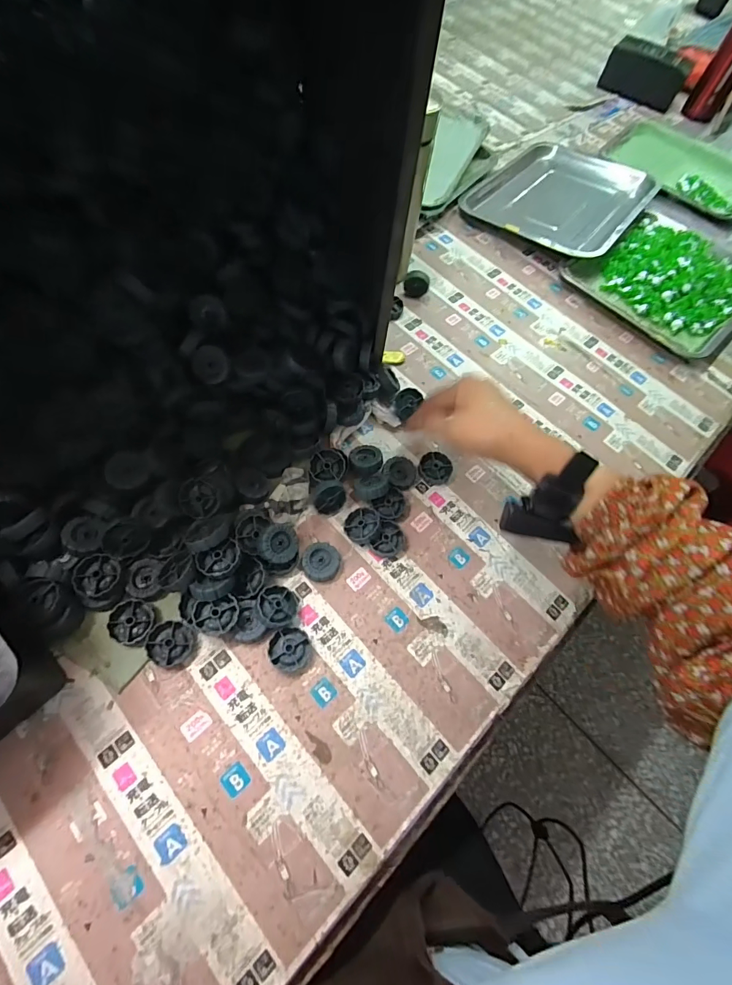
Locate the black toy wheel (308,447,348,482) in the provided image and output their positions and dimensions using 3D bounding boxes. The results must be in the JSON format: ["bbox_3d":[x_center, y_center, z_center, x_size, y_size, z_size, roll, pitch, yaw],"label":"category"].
[{"bbox_3d":[-0.041,-0.030,0.458,0.040,0.012,0.039,3,65,-6],"label":"black toy wheel"}]

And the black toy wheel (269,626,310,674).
[{"bbox_3d":[-0.070,0.145,0.386,0.036,0.013,0.039,3,65,-6],"label":"black toy wheel"}]

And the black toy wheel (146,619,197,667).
[{"bbox_3d":[-0.175,0.136,0.376,0.038,0.012,0.036,3,65,-6],"label":"black toy wheel"}]

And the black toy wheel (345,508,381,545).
[{"bbox_3d":[-0.004,0.035,0.440,0.039,0.015,0.036,33,75,36],"label":"black toy wheel"}]

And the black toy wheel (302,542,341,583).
[{"bbox_3d":[-0.044,0.071,0.425,0.037,0.015,0.036,3,65,-6],"label":"black toy wheel"}]

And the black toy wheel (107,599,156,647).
[{"bbox_3d":[-0.212,0.118,0.379,0.037,0.010,0.038,3,65,-6],"label":"black toy wheel"}]

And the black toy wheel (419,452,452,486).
[{"bbox_3d":[0.081,-0.028,0.485,0.037,0.013,0.038,3,65,-6],"label":"black toy wheel"}]

